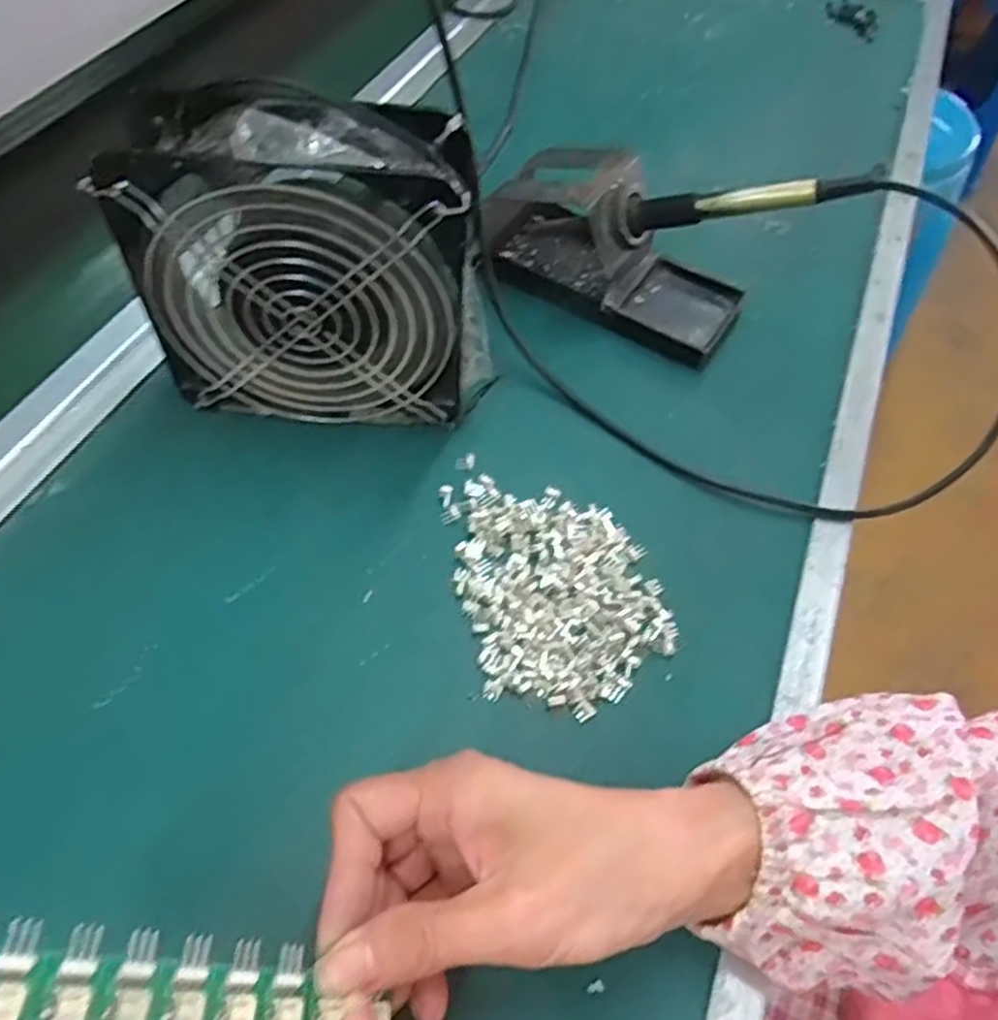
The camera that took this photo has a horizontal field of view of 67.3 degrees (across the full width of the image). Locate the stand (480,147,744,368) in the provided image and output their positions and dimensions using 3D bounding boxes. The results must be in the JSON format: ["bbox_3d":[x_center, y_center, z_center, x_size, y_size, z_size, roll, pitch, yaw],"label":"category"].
[{"bbox_3d":[0.066,-0.164,0.455,0.169,0.070,0.074,29,58,14],"label":"stand"}]

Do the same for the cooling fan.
[{"bbox_3d":[-0.084,-0.112,0.359,0.156,0.157,0.058,4,56,-2],"label":"cooling fan"}]

